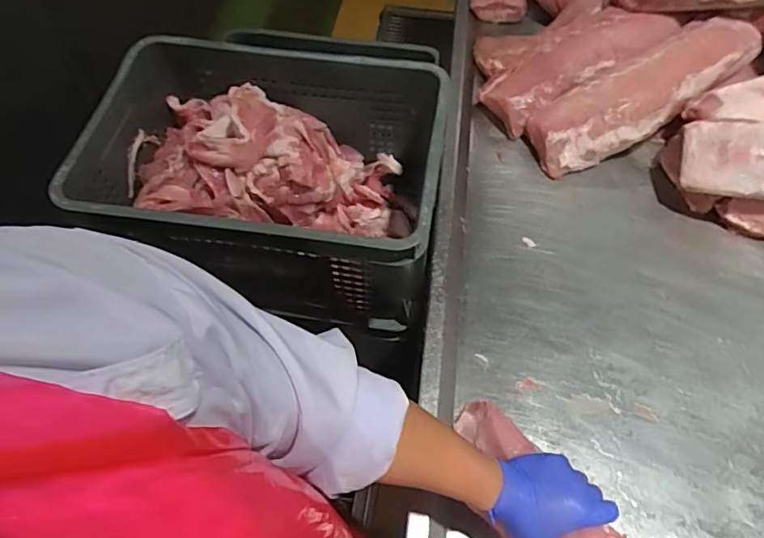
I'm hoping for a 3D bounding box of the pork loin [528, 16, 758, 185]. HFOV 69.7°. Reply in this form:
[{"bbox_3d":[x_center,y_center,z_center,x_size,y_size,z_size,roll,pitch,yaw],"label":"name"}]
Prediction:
[{"bbox_3d":[0.465,-0.312,0.969,0.444,0.061,0.133,-32,64,-2],"label":"pork loin"}]

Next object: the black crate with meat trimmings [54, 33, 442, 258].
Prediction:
[{"bbox_3d":[-0.174,-0.146,0.889,0.520,0.232,0.350,7,60,4],"label":"black crate with meat trimmings"}]

